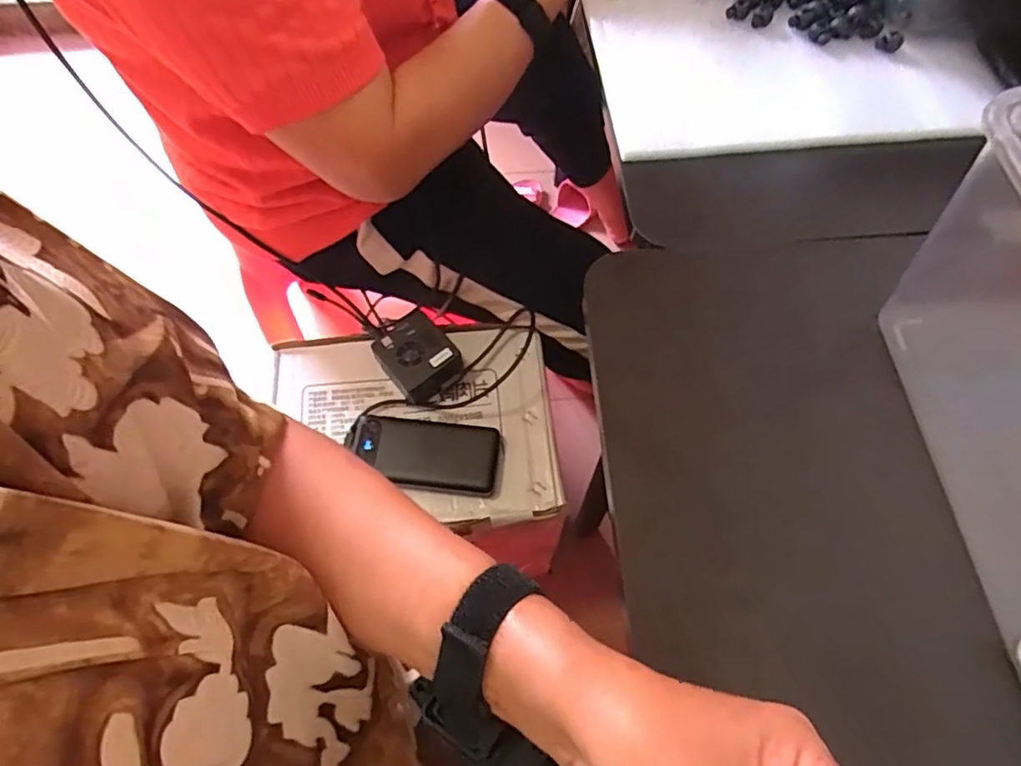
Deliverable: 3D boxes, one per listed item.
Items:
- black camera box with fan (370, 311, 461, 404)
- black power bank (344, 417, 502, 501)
[{"bbox_3d":[-0.104,-0.027,0.692,0.073,0.048,0.078,-35,68,-14],"label":"black camera box with fan"},{"bbox_3d":[-0.092,0.078,0.662,0.167,0.019,0.075,7,65,5],"label":"black power bank"}]

